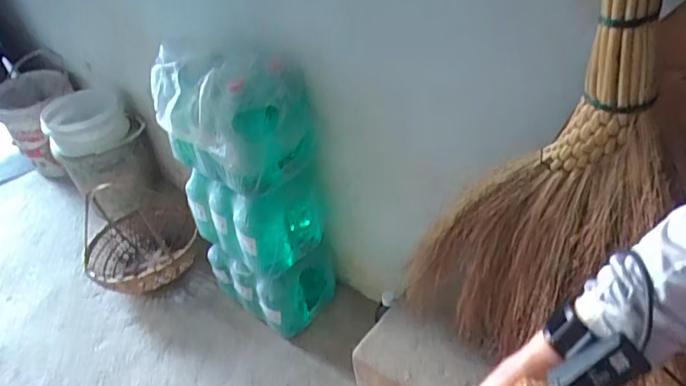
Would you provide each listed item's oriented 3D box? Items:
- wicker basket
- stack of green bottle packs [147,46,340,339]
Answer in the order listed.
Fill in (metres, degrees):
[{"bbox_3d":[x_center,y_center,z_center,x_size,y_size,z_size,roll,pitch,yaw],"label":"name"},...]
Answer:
[{"bbox_3d":[-0.649,0.134,1.630,0.337,0.318,0.324,-21,42,-16],"label":"wicker basket"},{"bbox_3d":[-0.247,0.000,1.345,0.357,0.718,0.222,24,50,33],"label":"stack of green bottle packs"}]

